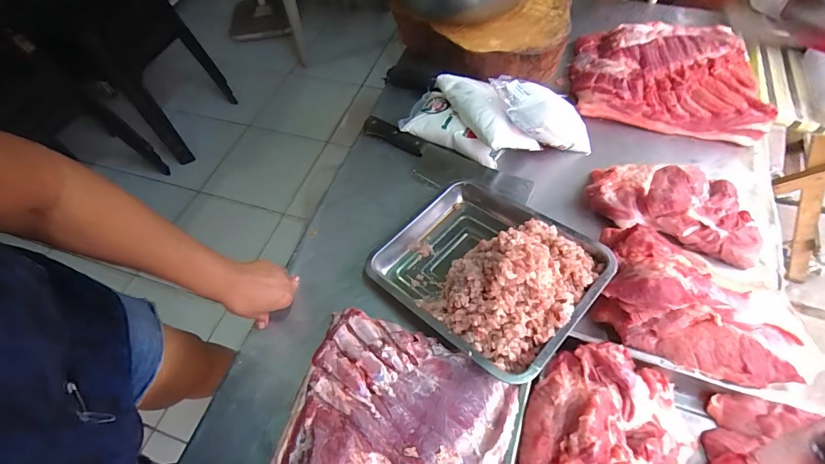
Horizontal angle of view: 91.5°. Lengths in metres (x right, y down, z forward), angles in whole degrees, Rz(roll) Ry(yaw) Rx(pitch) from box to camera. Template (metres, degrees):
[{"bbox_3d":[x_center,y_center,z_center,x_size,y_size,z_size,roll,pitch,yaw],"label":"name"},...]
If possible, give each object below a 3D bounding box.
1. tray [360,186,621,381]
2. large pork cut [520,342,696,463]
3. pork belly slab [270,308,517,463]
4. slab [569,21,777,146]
[{"bbox_3d":[0.115,0.045,0.599,0.260,0.127,0.288,-41,64,-20],"label":"tray"},{"bbox_3d":[0.233,0.249,0.485,0.183,0.069,0.231,37,67,24],"label":"large pork cut"},{"bbox_3d":[-0.024,0.247,0.518,0.278,0.046,0.241,16,61,14],"label":"pork belly slab"},{"bbox_3d":[0.527,-0.339,0.857,0.343,0.056,0.303,10,59,11],"label":"slab"}]

